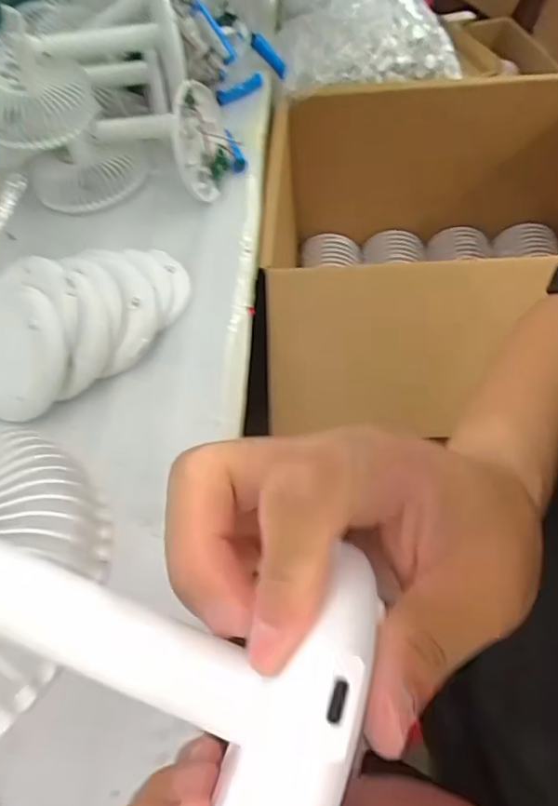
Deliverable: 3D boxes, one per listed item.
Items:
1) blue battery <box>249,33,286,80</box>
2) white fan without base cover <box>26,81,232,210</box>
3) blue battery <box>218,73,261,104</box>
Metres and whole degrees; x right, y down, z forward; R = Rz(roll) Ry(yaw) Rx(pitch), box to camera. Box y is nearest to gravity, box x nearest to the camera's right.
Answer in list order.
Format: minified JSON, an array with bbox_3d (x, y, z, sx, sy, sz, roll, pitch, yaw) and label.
[{"bbox_3d":[-0.013,-0.489,0.761,0.020,0.072,0.013,-39,54,22],"label":"blue battery"},{"bbox_3d":[-0.166,-0.269,0.588,0.216,0.101,0.099,-10,55,13],"label":"white fan without base cover"},{"bbox_3d":[-0.052,-0.406,0.694,0.065,0.018,0.018,-23,56,6],"label":"blue battery"}]

